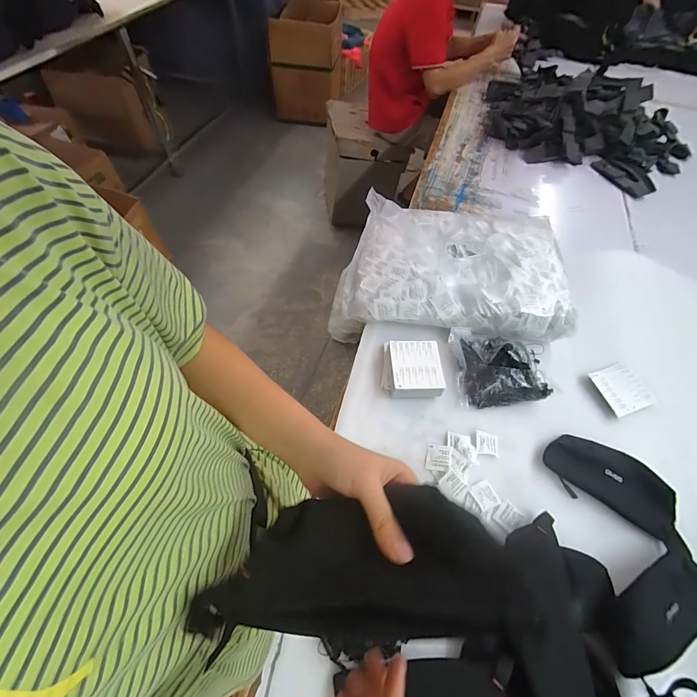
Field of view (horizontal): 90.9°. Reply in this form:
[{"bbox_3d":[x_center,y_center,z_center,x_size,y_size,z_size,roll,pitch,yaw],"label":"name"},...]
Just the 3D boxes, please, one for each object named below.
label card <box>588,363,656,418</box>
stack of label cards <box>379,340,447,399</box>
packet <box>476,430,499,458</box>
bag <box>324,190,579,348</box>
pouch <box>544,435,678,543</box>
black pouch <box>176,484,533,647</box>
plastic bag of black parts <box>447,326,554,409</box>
[{"bbox_3d":[0.519,0.076,0.655,0.085,0.013,0.091,-15,59,-13],"label":"label card"},{"bbox_3d":[0.117,0.035,0.636,0.102,0.040,0.106,2,57,-3],"label":"stack of label cards"},{"bbox_3d":[0.236,0.161,0.582,0.037,0.004,0.039,10,57,3],"label":"packet"},{"bbox_3d":[0.222,-0.192,0.760,0.453,0.095,0.360,3,57,-2],"label":"bag"},{"bbox_3d":[0.416,0.208,0.551,0.185,0.034,0.101,26,59,13],"label":"pouch"},{"bbox_3d":[-0.001,0.138,0.227,0.200,0.039,0.081,-12,56,15],"label":"black pouch"},{"bbox_3d":[0.289,0.029,0.641,0.196,0.057,0.157,5,57,-1],"label":"plastic bag of black parts"}]

